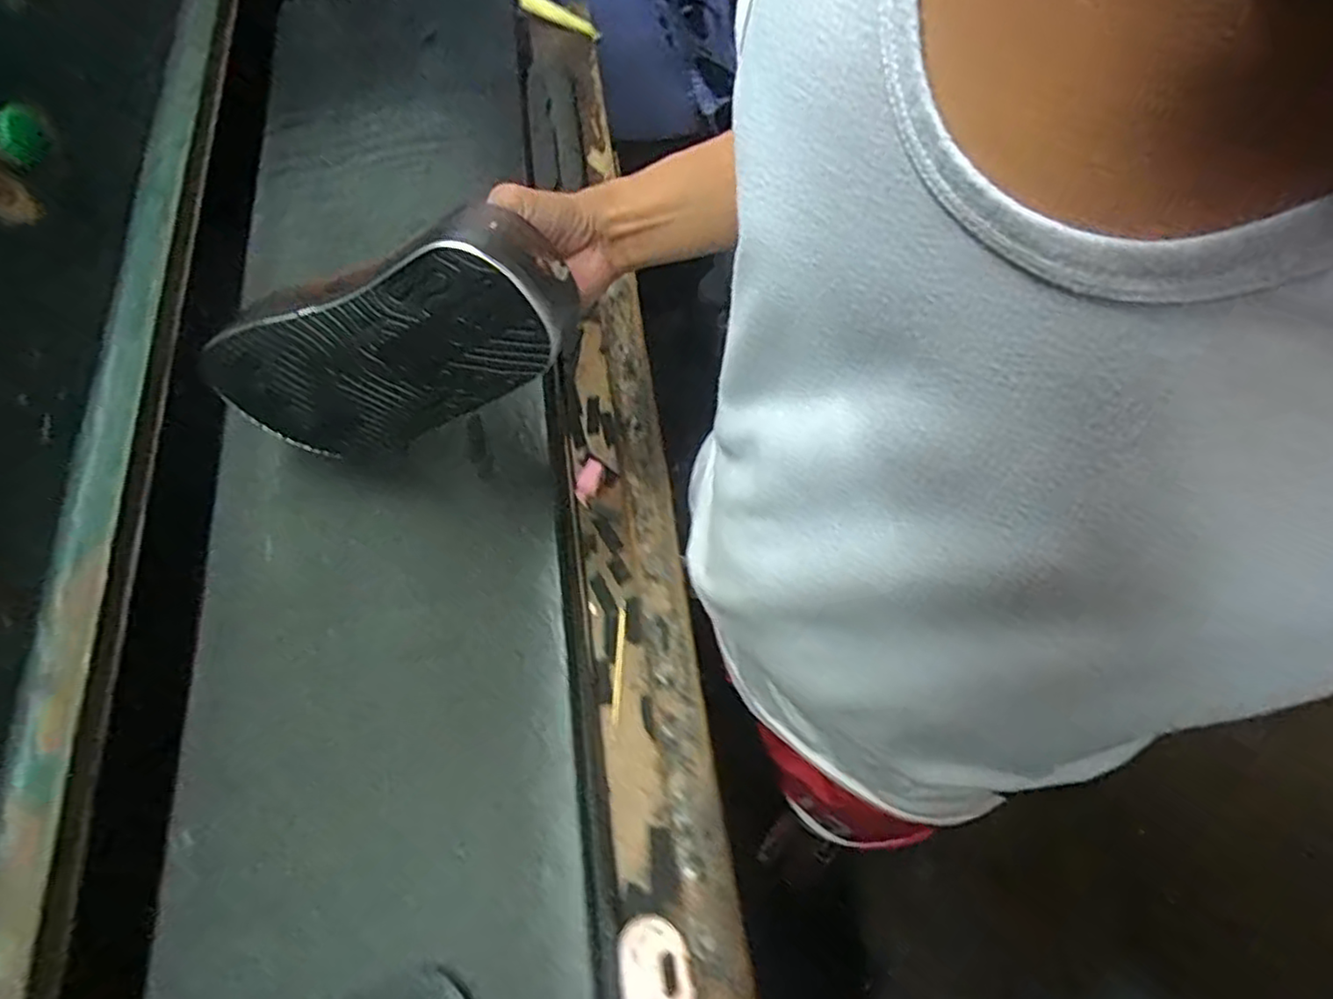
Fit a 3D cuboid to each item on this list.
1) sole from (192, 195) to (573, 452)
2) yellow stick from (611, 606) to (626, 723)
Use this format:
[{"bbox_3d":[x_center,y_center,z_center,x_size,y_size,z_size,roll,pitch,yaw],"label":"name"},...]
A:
[{"bbox_3d":[-0.170,-0.081,0.418,0.266,0.113,0.043,-11,43,32],"label":"sole"},{"bbox_3d":[-0.037,0.125,0.533,0.006,0.006,0.085,2,67,3],"label":"yellow stick"}]

